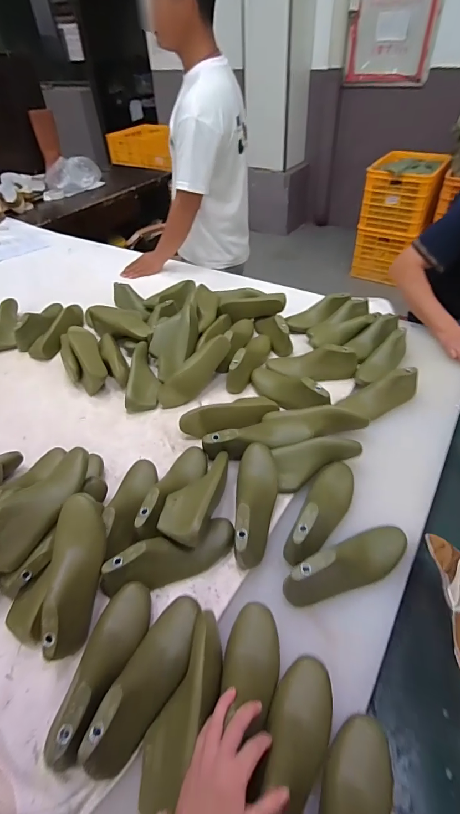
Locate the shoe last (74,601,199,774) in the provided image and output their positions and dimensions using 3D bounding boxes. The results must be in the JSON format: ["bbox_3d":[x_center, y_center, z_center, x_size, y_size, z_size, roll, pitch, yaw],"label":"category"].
[{"bbox_3d":[-0.108,0.363,0.535,0.072,0.079,0.226,14,47,20],"label":"shoe last"}]

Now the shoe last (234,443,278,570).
[{"bbox_3d":[0.048,0.164,0.709,0.069,0.083,0.215,0,44,6],"label":"shoe last"}]

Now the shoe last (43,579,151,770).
[{"bbox_3d":[-0.174,0.355,0.548,0.068,0.075,0.226,6,31,13],"label":"shoe last"}]

